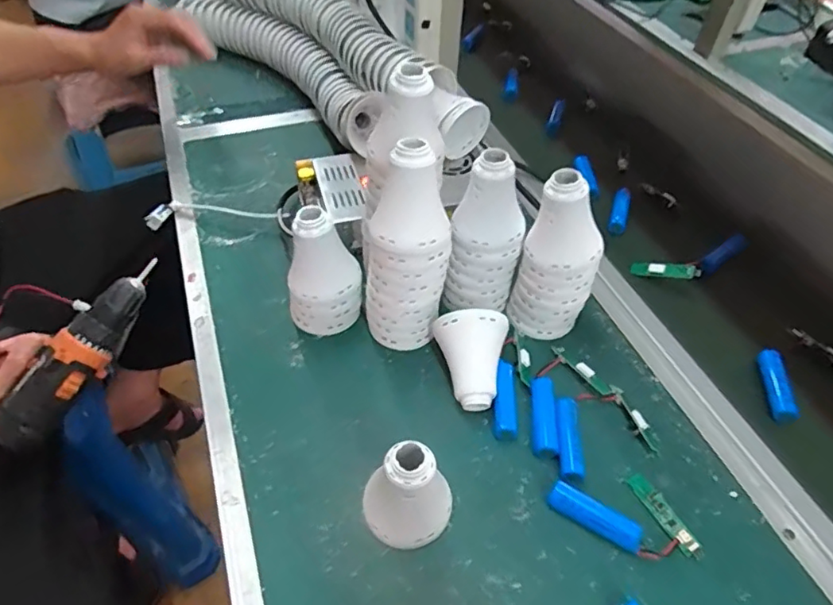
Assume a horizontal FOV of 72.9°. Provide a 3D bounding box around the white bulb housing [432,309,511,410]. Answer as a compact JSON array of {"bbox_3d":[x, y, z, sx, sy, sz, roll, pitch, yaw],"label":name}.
[{"bbox_3d":[0.043,0.050,0.472,0.058,0.063,0.064,5,48,2],"label":"white bulb housing"}]

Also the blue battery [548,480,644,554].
[{"bbox_3d":[0.130,0.158,0.413,0.068,0.019,0.021,25,52,19],"label":"blue battery"}]

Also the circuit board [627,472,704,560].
[{"bbox_3d":[0.184,0.158,0.420,0.014,0.007,0.068,-18,51,-18],"label":"circuit board"}]

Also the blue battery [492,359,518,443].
[{"bbox_3d":[0.073,0.082,0.471,0.020,0.018,0.071,4,48,1],"label":"blue battery"}]

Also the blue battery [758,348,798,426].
[{"bbox_3d":[0.318,0.072,0.497,0.022,0.013,0.073,11,48,7],"label":"blue battery"}]

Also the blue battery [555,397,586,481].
[{"bbox_3d":[0.122,0.110,0.454,0.019,0.013,0.072,4,48,1],"label":"blue battery"}]

